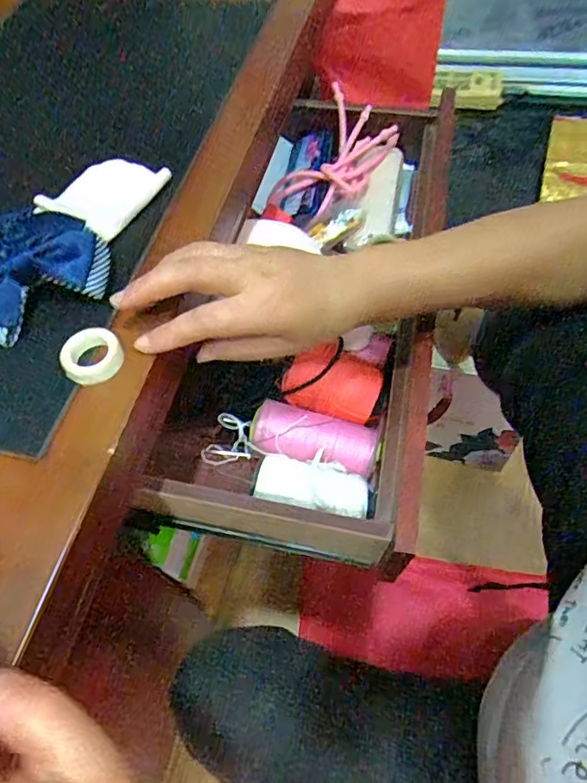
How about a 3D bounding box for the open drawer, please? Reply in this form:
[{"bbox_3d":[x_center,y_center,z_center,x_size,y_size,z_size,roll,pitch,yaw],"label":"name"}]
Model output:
[{"bbox_3d":[0.033,-0.130,0.554,0.236,0.102,0.564,9,60,10],"label":"open drawer"}]

